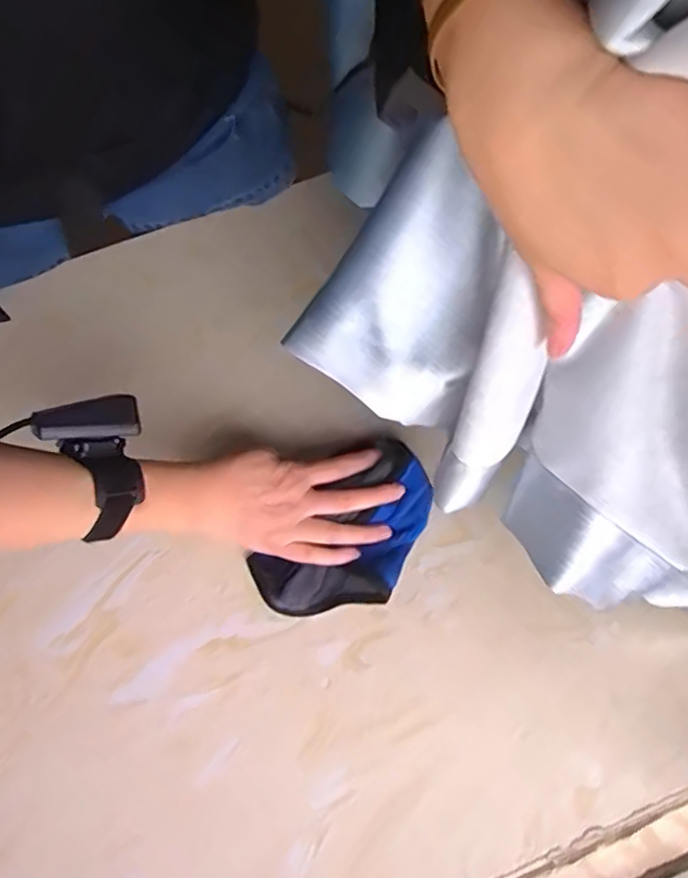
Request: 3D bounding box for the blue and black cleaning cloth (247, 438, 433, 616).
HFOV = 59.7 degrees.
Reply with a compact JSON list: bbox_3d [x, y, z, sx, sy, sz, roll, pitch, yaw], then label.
[{"bbox_3d":[0.009,0.087,0.504,0.171,0.026,0.096,-43,79,-7],"label":"blue and black cleaning cloth"}]

